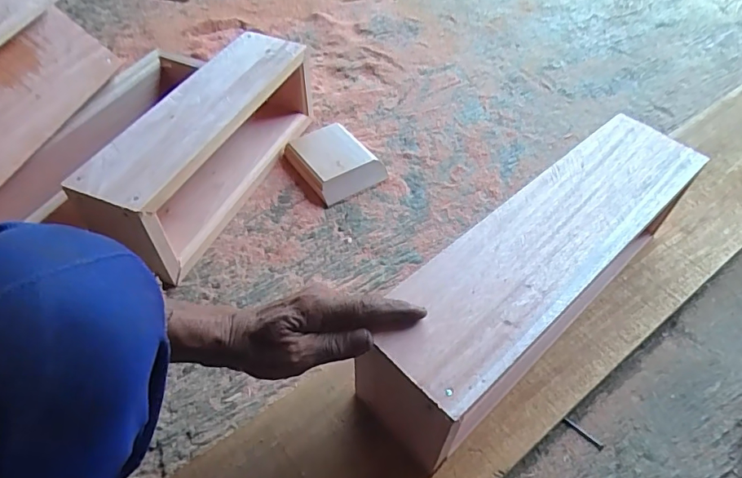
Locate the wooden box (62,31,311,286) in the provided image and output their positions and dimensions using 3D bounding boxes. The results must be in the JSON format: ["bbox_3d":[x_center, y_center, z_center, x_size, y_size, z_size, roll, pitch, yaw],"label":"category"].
[{"bbox_3d":[-0.222,-0.136,0.694,0.114,0.148,0.369,20,53,16],"label":"wooden box"}]

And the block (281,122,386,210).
[{"bbox_3d":[-0.059,-0.124,0.758,0.115,0.034,0.146,-27,55,-20],"label":"block"}]

